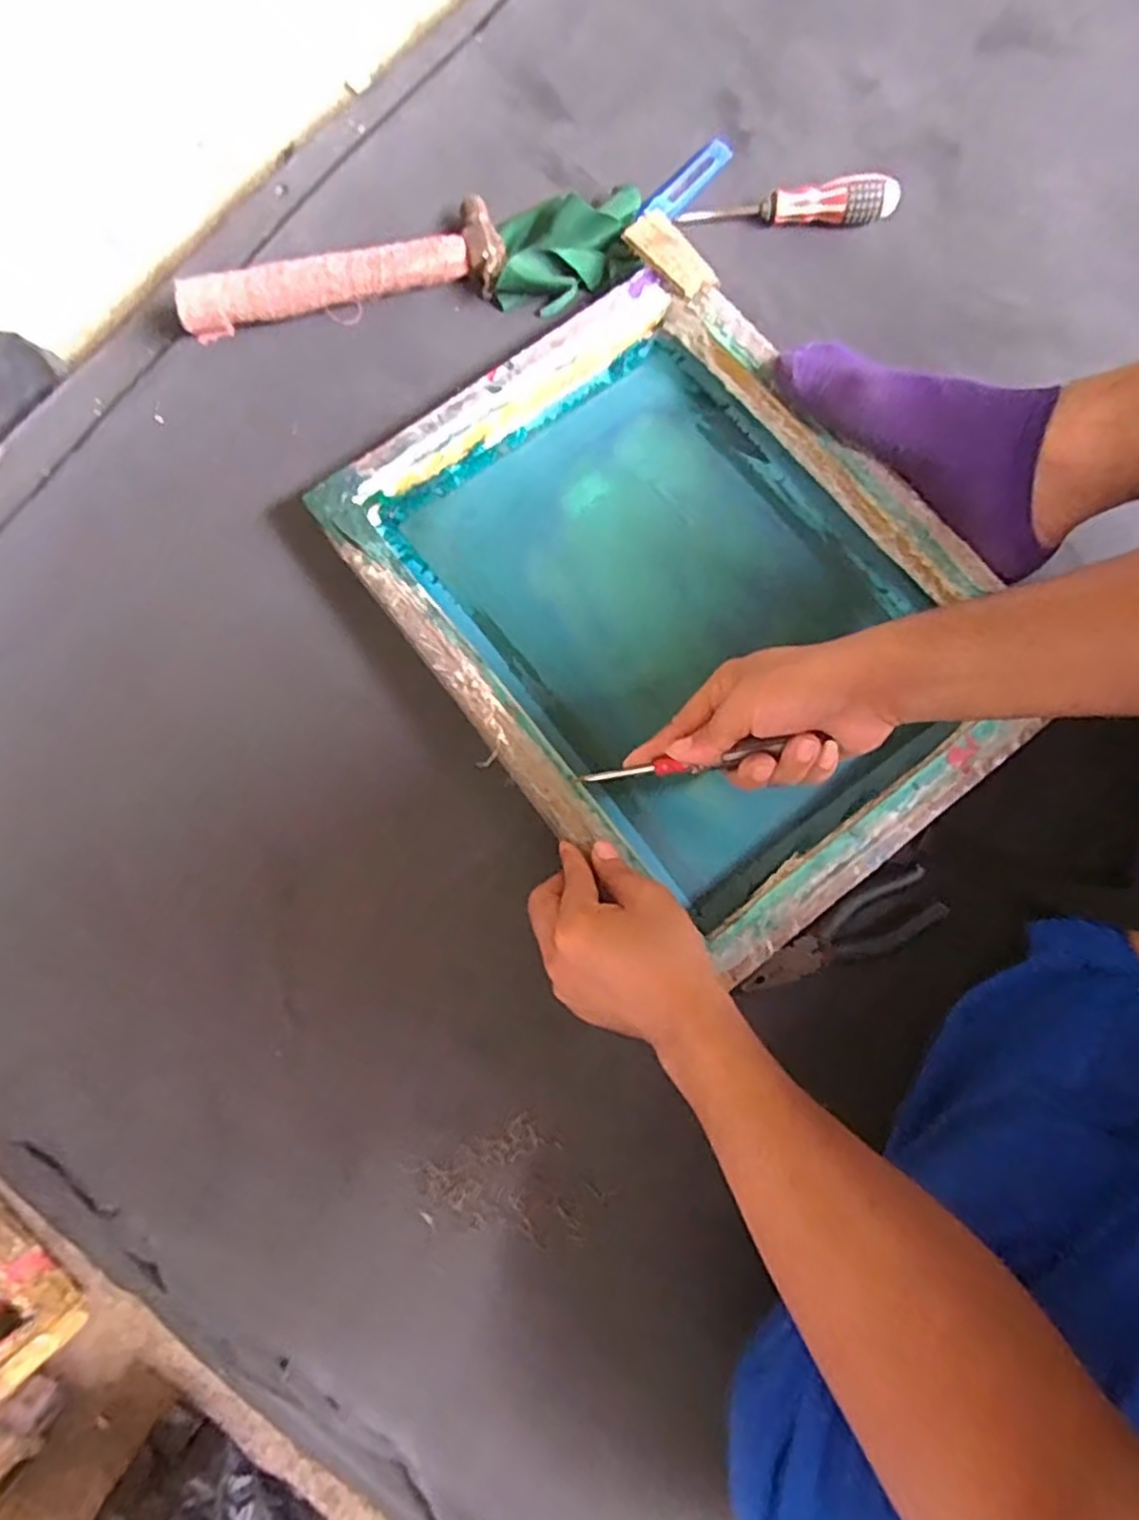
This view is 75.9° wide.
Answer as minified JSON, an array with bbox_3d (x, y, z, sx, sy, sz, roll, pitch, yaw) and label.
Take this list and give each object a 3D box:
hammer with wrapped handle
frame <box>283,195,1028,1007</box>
[{"bbox_3d":[-0.186,-0.401,0.598,0.263,0.042,0.070,-17,78,-3],"label":"hammer with wrapped handle"},{"bbox_3d":[0.081,-0.118,0.543,0.349,0.051,0.460,-37,80,-7],"label":"frame"}]

